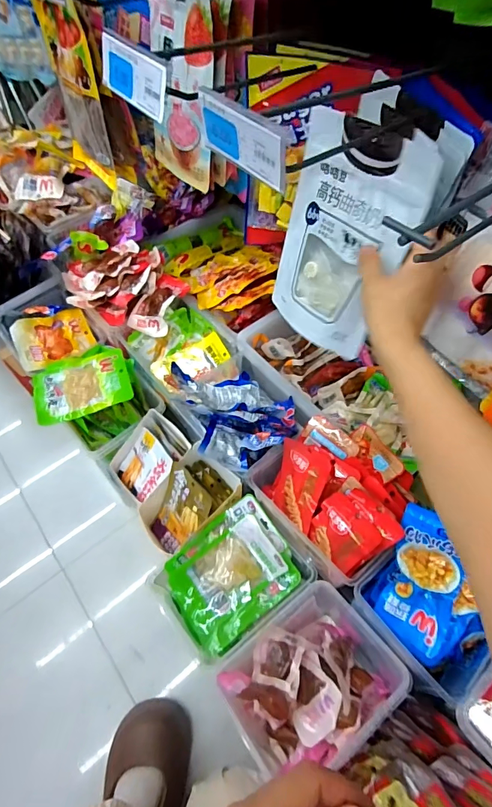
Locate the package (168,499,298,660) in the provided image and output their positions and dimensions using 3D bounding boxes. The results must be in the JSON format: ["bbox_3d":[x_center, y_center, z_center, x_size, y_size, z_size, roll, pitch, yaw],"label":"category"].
[{"bbox_3d":[-0.021,0.245,0.601,0.173,0.061,0.140,-34,62,-18],"label":"package"}]

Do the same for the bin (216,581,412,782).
[{"bbox_3d":[0.082,0.354,0.541,0.183,0.110,0.159,-33,62,-18],"label":"bin"}]

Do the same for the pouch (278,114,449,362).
[{"bbox_3d":[0.109,-0.178,0.471,0.027,0.228,0.168,-18,47,-34],"label":"pouch"}]

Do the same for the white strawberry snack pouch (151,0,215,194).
[{"bbox_3d":[-0.089,-0.432,0.574,0.024,0.216,0.140,-25,57,-28],"label":"white strawberry snack pouch"}]

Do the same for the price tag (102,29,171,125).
[{"bbox_3d":[-0.099,-0.290,0.367,0.007,0.043,0.108,-26,60,-36],"label":"price tag"}]

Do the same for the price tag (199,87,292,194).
[{"bbox_3d":[-0.002,-0.194,0.306,0.007,0.042,0.097,-37,63,-20],"label":"price tag"}]

